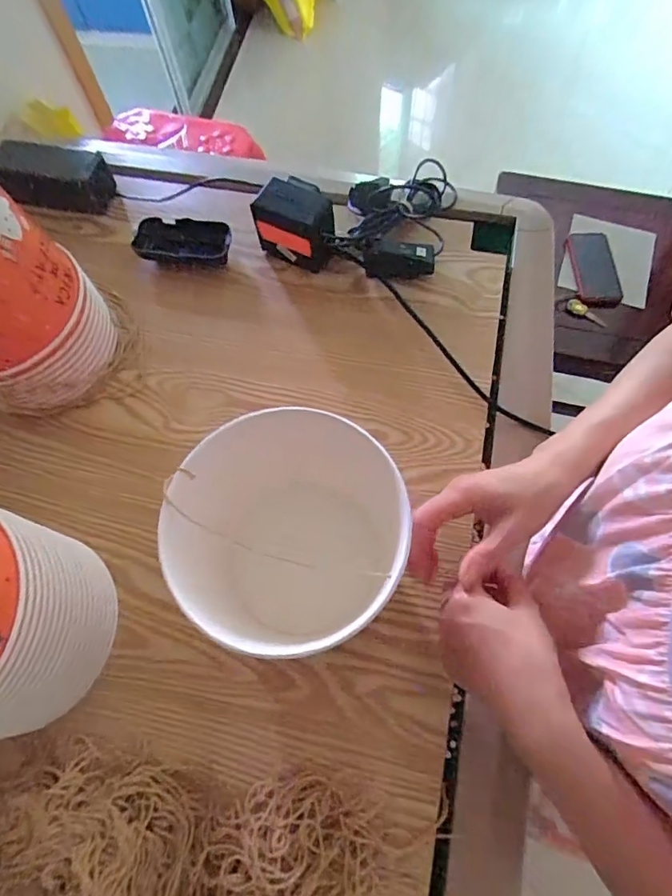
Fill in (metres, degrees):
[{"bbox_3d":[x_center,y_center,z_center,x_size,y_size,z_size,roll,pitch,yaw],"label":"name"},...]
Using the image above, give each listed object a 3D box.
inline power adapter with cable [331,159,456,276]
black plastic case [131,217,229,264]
[{"bbox_3d":[0.070,-0.266,0.568,0.115,0.051,0.160,15,68,7],"label":"inline power adapter with cable"},{"bbox_3d":[-0.175,-0.240,0.579,0.108,0.029,0.051,6,67,4],"label":"black plastic case"}]

